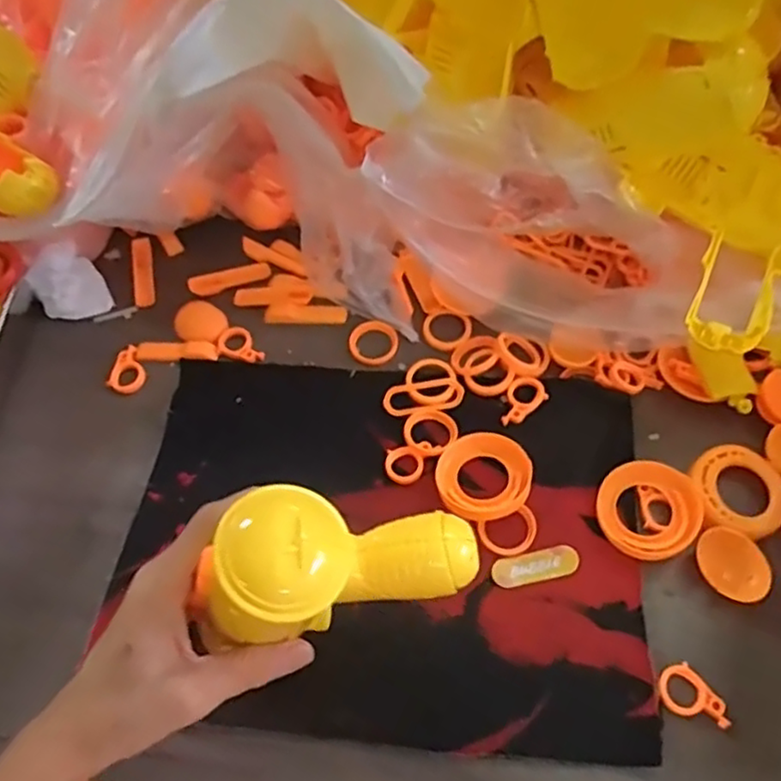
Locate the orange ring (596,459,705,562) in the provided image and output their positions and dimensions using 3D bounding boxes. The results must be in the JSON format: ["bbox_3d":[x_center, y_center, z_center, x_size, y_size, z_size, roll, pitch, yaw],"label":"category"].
[{"bbox_3d":[0.153,0.070,0.391,0.055,0.016,0.055,-2,61,3],"label":"orange ring"}]

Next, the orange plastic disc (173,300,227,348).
[{"bbox_3d":[-0.142,-0.051,0.494,0.041,0.004,0.036,15,63,12],"label":"orange plastic disc"}]

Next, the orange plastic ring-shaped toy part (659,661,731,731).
[{"bbox_3d":[0.161,0.164,0.347,0.025,0.004,0.038,-38,65,-16],"label":"orange plastic ring-shaped toy part"}]

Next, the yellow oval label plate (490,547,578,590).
[{"bbox_3d":[0.086,0.103,0.387,0.051,0.004,0.017,-13,61,-3],"label":"yellow oval label plate"}]

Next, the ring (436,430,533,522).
[{"bbox_3d":[0.058,0.053,0.408,0.057,0.013,0.056,-2,61,3],"label":"ring"}]

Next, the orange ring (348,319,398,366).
[{"bbox_3d":[-0.012,-0.035,0.476,0.036,0.004,0.037,-2,61,3],"label":"orange ring"}]

